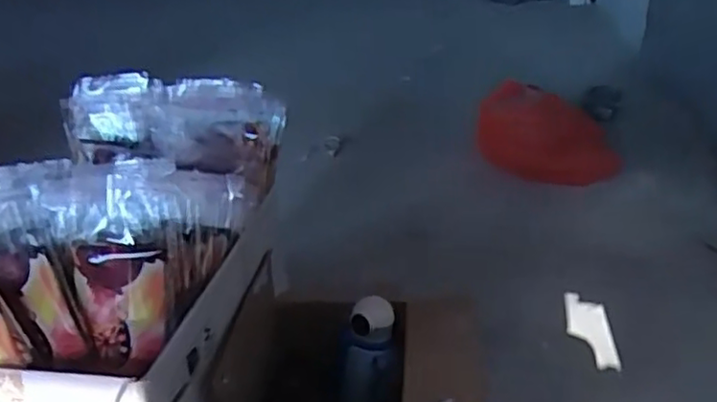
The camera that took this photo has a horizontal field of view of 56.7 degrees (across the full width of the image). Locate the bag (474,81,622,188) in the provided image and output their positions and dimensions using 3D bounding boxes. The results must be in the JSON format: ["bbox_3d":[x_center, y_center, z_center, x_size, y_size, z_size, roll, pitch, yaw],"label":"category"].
[{"bbox_3d":[0.506,-0.168,1.848,0.392,0.283,0.202,16,34,33],"label":"bag"}]

